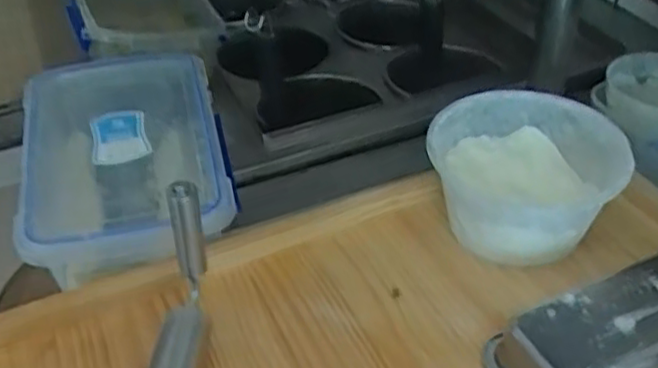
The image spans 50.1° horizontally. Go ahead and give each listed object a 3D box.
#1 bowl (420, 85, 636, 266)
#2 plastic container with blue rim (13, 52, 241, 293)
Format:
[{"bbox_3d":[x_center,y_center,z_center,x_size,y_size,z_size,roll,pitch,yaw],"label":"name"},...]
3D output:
[{"bbox_3d":[0.170,-0.006,0.627,0.156,0.087,0.154,-1,40,1],"label":"bowl"},{"bbox_3d":[-0.198,-0.033,0.682,0.184,0.064,0.269,-13,40,-13],"label":"plastic container with blue rim"}]

